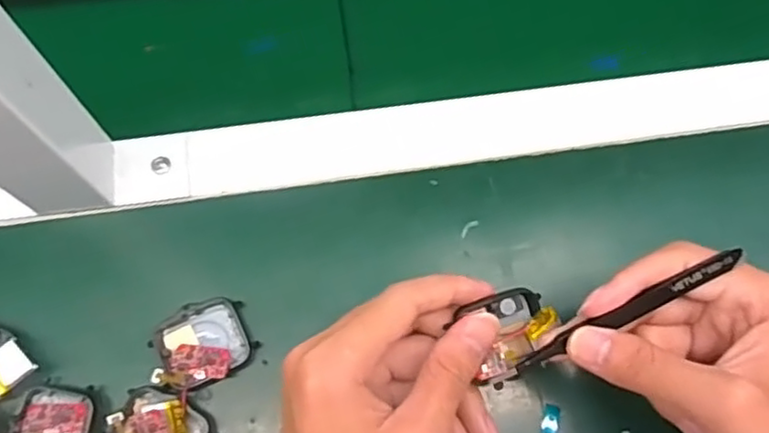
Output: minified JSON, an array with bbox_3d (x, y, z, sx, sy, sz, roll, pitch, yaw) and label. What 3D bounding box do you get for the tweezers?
[{"bbox_3d":[0.104,0.041,0.283,0.103,0.007,0.008,-28,75,8],"label":"tweezers"}]

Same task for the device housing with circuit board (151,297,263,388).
[{"bbox_3d":[-0.092,0.064,0.331,0.048,0.015,0.038,-18,74,-7],"label":"device housing with circuit board"}]

